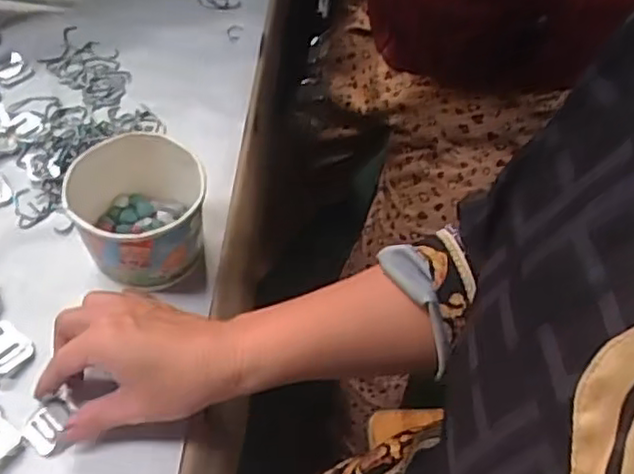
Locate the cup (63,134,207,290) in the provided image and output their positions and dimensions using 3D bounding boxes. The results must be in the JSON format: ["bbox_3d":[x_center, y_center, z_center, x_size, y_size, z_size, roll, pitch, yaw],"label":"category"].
[{"bbox_3d":[-0.125,-0.015,0.468,0.086,0.072,0.088,-7,54,-10],"label":"cup"}]

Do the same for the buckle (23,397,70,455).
[{"bbox_3d":[-0.168,0.117,0.414,0.023,0.005,0.032,23,55,11],"label":"buckle"}]

